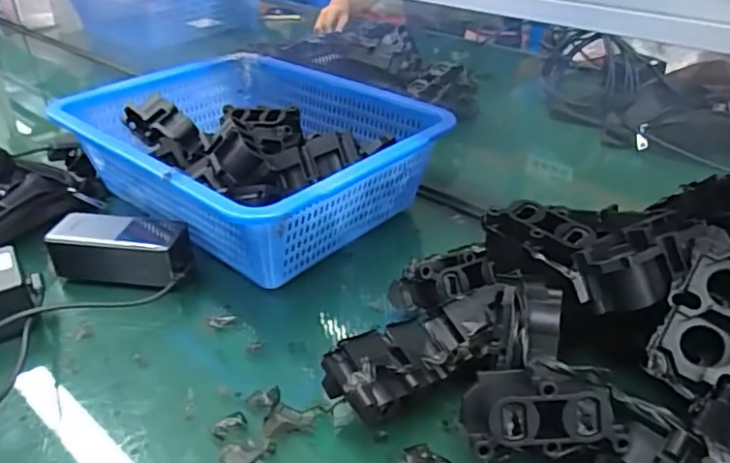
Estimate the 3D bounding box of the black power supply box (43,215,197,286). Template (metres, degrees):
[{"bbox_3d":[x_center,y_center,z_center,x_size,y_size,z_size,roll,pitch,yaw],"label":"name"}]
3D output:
[{"bbox_3d":[-0.240,0.021,0.604,0.139,0.058,0.062,5,34,7],"label":"black power supply box"}]

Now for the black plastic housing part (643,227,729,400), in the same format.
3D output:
[{"bbox_3d":[0.240,0.056,0.407,0.056,0.032,0.121,22,69,33],"label":"black plastic housing part"}]

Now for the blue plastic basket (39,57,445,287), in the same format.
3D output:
[{"bbox_3d":[-0.138,-0.093,0.709,0.416,0.123,0.310,26,42,34],"label":"blue plastic basket"}]

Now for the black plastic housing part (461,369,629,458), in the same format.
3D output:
[{"bbox_3d":[0.117,0.116,0.390,0.098,0.050,0.041,-2,0,-1],"label":"black plastic housing part"}]

